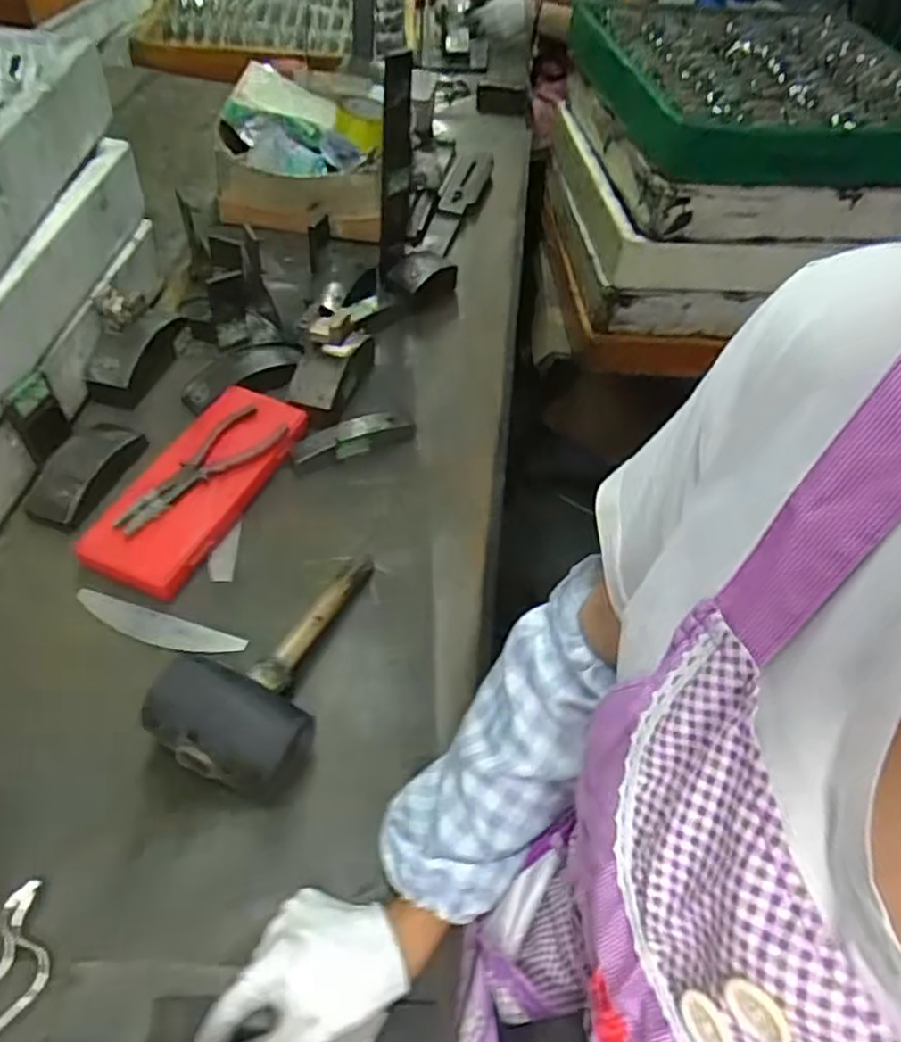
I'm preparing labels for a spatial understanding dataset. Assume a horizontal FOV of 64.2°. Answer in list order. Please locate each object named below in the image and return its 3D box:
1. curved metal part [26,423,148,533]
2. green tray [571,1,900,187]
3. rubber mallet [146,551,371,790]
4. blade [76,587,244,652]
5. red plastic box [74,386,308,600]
[{"bbox_3d":[-0.356,-0.050,0.703,0.062,0.036,0.133,15,51,6],"label":"curved metal part"},{"bbox_3d":[0.545,-0.806,1.289,0.602,0.062,0.687,0,51,-6],"label":"green tray"},{"bbox_3d":[-0.136,0.115,0.600,0.123,0.076,0.233,20,36,10],"label":"rubber mallet"},{"bbox_3d":[-0.255,0.093,0.625,0.152,0.008,0.031,18,54,2],"label":"blade"},{"bbox_3d":[-0.244,-0.041,0.707,0.107,0.037,0.250,20,51,10],"label":"red plastic box"}]

